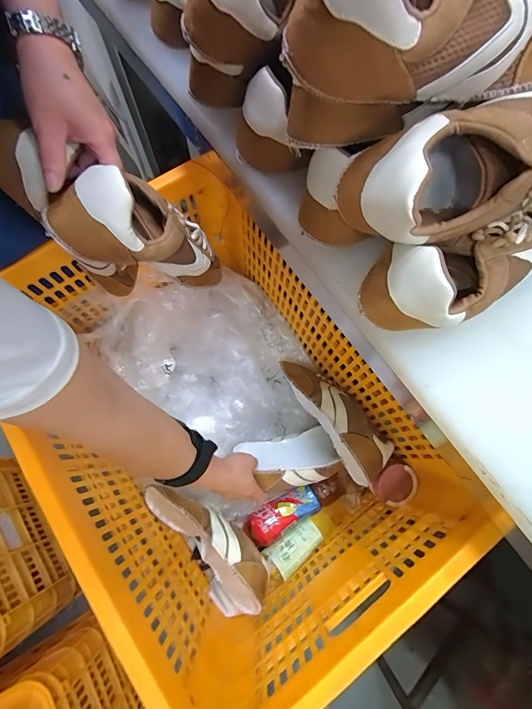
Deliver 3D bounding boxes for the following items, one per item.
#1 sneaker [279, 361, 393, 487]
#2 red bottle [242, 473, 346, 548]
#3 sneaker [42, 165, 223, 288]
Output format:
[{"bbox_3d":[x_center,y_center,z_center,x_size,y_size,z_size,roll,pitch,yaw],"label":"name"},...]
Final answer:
[{"bbox_3d":[0.116,0.101,0.586,0.073,0.077,0.230,-34,63,-8],"label":"sneaker"},{"bbox_3d":[0.054,0.276,0.621,0.192,0.058,0.059,-28,76,-7],"label":"red bottle"},{"bbox_3d":[-0.113,-0.123,0.381,0.074,0.217,0.070,-33,75,20],"label":"sneaker"}]

